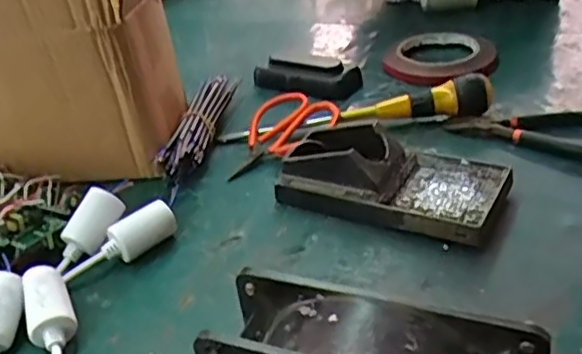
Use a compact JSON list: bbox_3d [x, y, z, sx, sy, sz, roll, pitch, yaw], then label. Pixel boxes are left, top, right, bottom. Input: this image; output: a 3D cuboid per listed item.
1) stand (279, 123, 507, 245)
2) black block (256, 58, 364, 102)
[{"bbox_3d":[0.073,-0.002,0.474,0.155,0.046,0.078,14,39,29],"label":"stand"},{"bbox_3d":[0.012,-0.099,0.647,0.111,0.025,0.039,7,36,19],"label":"black block"}]

